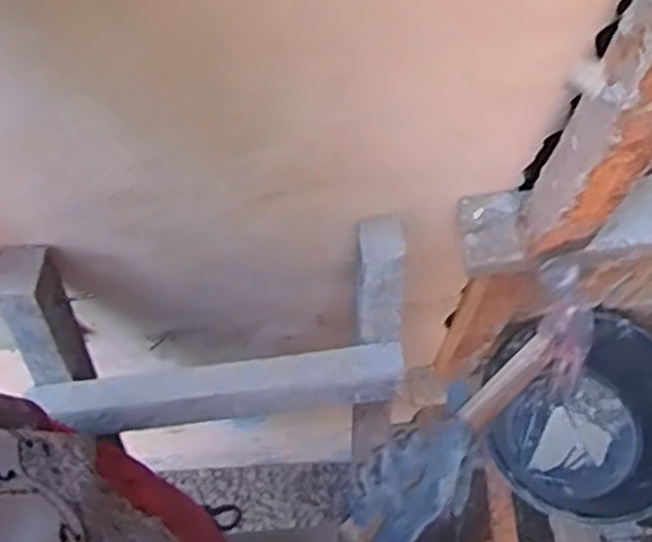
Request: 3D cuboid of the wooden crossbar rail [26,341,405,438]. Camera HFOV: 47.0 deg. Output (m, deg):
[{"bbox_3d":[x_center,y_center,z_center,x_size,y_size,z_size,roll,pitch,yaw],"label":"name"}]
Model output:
[{"bbox_3d":[-0.097,0.117,0.730,0.340,0.057,0.053,-7,70,0],"label":"wooden crossbar rail"}]

